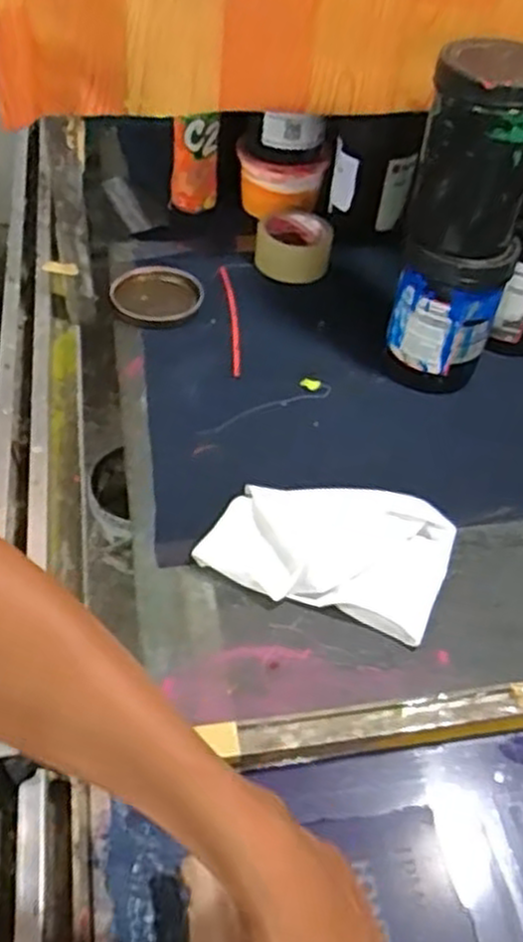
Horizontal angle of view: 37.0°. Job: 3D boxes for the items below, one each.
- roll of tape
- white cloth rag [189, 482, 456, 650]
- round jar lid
[{"bbox_3d":[0.043,-0.306,1.041,0.099,0.052,0.105,6,46,3],"label":"roll of tape"},{"bbox_3d":[0.061,0.063,0.694,0.207,0.019,0.134,15,47,9],"label":"white cloth rag"},{"bbox_3d":[-0.129,-0.214,0.955,0.109,0.015,0.116,3,46,-3],"label":"round jar lid"}]

